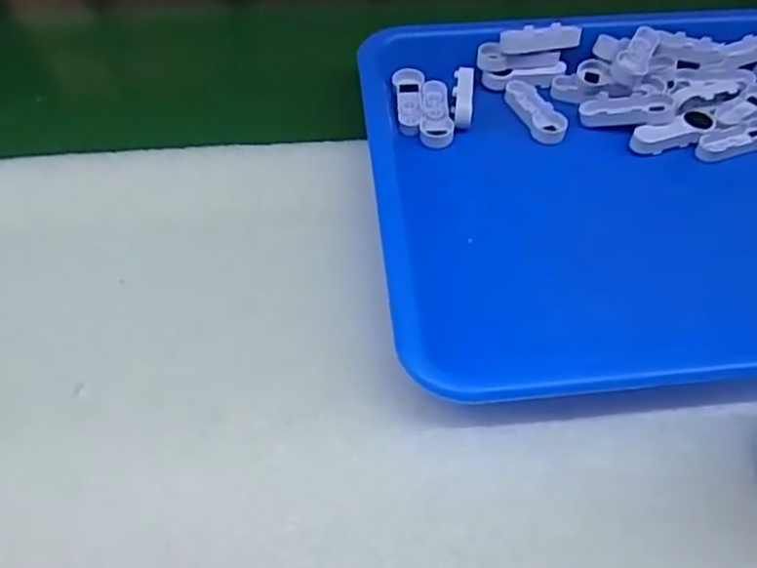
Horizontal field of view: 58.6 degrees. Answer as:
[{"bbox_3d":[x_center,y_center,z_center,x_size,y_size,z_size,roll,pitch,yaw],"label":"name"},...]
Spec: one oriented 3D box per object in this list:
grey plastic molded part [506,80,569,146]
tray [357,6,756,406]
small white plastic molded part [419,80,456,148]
[{"bbox_3d":[0.092,-0.102,0.398,0.020,0.008,0.050,-19,56,-13],"label":"grey plastic molded part"},{"bbox_3d":[0.165,-0.060,0.358,0.335,0.029,0.241,-6,54,-4],"label":"tray"},{"bbox_3d":[0.033,-0.101,0.395,0.019,0.005,0.052,-1,54,0],"label":"small white plastic molded part"}]

